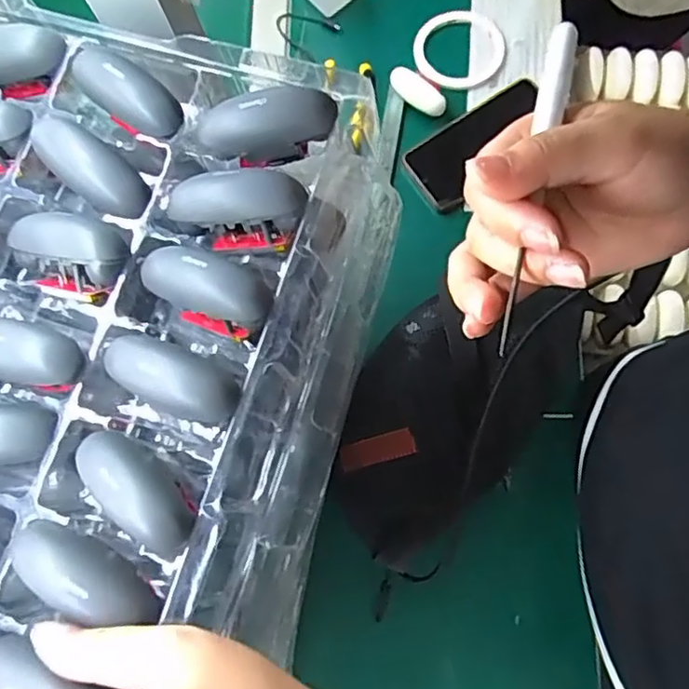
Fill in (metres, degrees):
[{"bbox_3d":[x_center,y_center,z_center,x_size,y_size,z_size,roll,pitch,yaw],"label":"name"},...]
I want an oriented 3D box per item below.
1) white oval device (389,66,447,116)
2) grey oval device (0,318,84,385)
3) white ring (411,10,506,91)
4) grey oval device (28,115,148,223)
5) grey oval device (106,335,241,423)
[{"bbox_3d":[0.077,-0.264,0.675,0.067,0.025,0.027,39,82,12],"label":"white oval device"},{"bbox_3d":[-0.144,0.002,0.273,0.062,0.017,0.025,10,78,6],"label":"grey oval device"},{"bbox_3d":[0.127,-0.325,0.697,0.097,0.008,0.096,0,76,2],"label":"white ring"},{"bbox_3d":[-0.119,-0.082,0.294,0.066,0.015,0.026,37,82,11],"label":"grey oval device"},{"bbox_3d":[-0.074,0.014,0.268,0.059,0.015,0.026,23,79,9],"label":"grey oval device"}]

